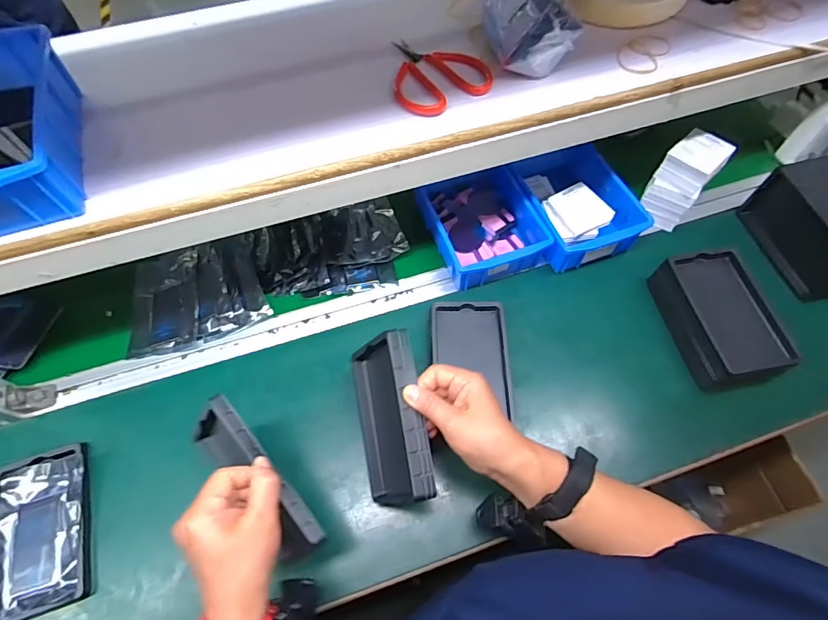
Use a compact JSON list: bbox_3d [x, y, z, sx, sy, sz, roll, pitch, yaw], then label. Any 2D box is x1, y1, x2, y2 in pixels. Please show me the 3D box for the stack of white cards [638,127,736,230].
[{"bbox_3d":[0.370,-0.178,0.631,0.065,0.116,0.073,37,69,17],"label":"stack of white cards"}]

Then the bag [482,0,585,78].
[{"bbox_3d":[0.121,-0.296,0.461,0.074,0.068,0.098,-9,63,-5],"label":"bag"}]

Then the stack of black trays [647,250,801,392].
[{"bbox_3d":[0.376,0.010,0.569,0.102,0.061,0.165,-9,64,-5],"label":"stack of black trays"}]

